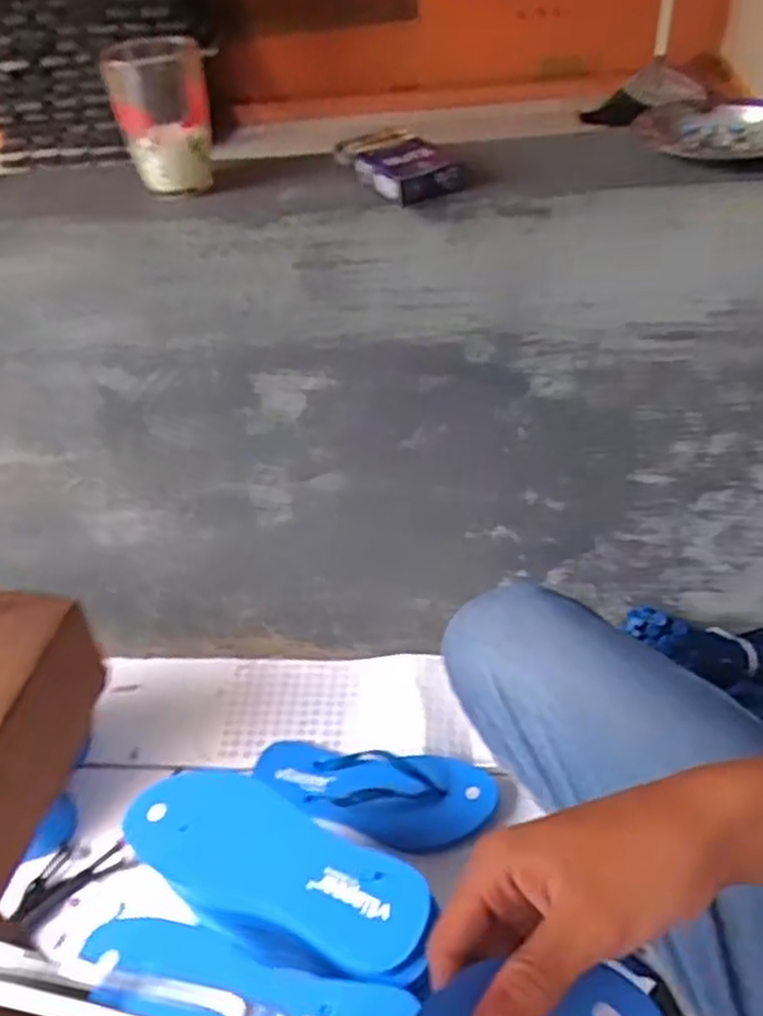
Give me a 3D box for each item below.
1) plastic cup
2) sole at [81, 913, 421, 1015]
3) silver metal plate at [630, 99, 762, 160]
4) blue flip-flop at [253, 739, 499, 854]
[{"bbox_3d":[-0.163,-0.295,0.578,0.069,0.092,0.089,-22,46,-14],"label":"plastic cup"},{"bbox_3d":[-0.100,0.331,0.499,0.224,0.018,0.090,7,46,15],"label":"sole"},{"bbox_3d":[0.241,-0.269,0.548,0.116,0.020,0.098,6,46,14],"label":"silver metal plate"},{"bbox_3d":[-0.012,0.275,0.761,0.238,0.048,0.087,6,46,14],"label":"blue flip-flop"}]

